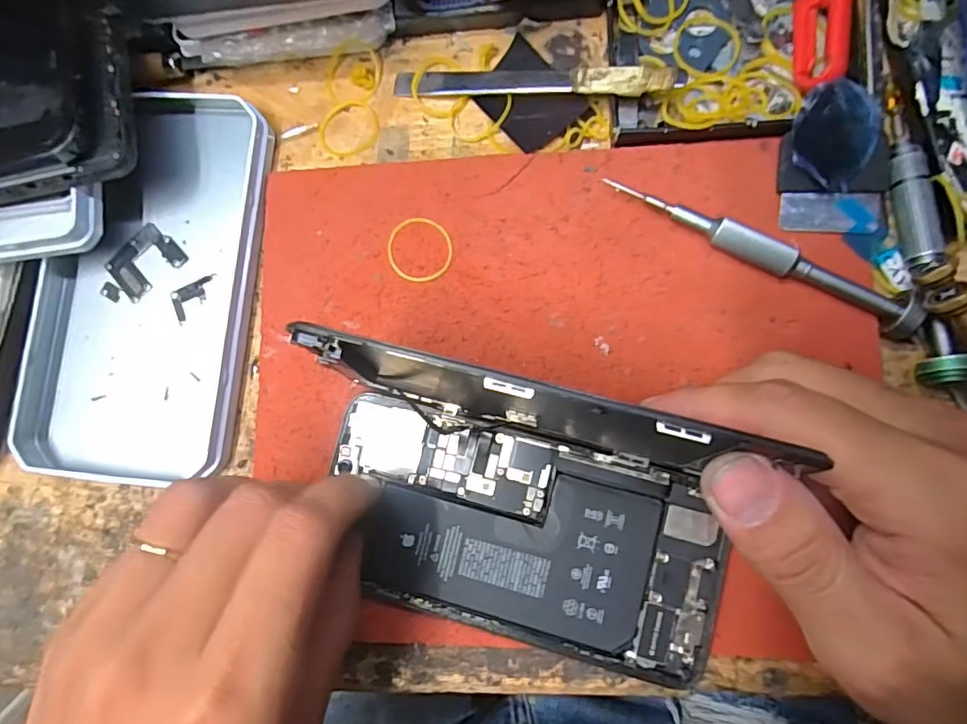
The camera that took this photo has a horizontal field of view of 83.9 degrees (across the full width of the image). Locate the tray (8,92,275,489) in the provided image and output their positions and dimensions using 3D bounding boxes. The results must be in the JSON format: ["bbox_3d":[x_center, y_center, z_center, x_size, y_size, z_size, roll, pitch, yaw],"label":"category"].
[{"bbox_3d":[-0.151,-0.036,0.246,0.095,0.016,0.177,6,84,7],"label":"tray"}]

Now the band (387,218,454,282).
[{"bbox_3d":[-0.028,-0.049,0.234,0.029,0.004,0.029,9,84,7],"label":"band"}]

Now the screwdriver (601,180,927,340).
[{"bbox_3d":[0.107,-0.044,0.212,0.124,0.015,0.010,29,87,9],"label":"screwdriver"}]

